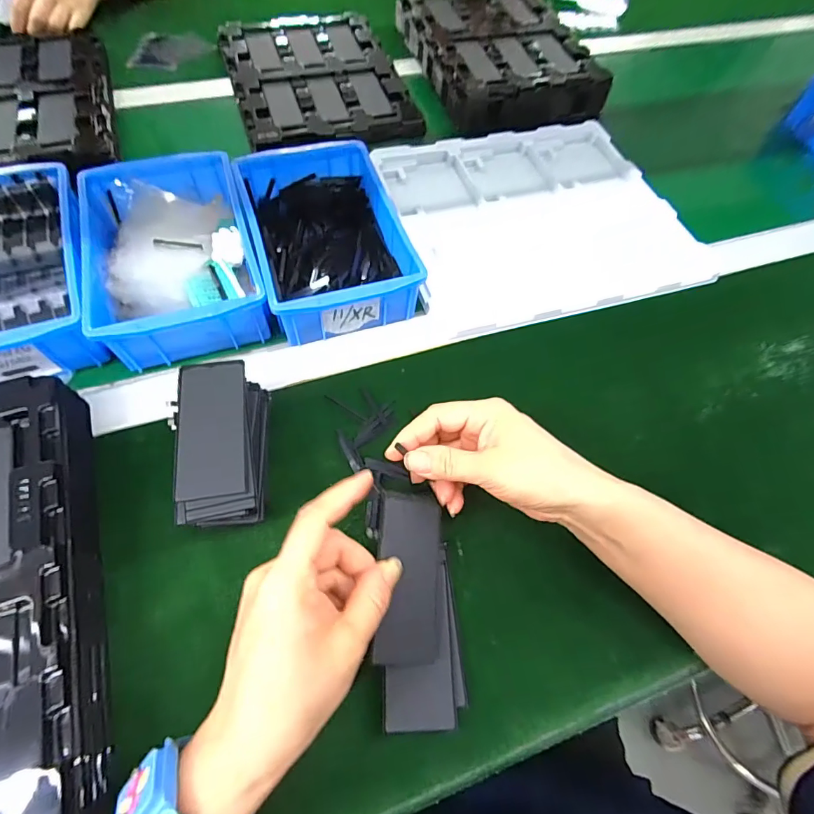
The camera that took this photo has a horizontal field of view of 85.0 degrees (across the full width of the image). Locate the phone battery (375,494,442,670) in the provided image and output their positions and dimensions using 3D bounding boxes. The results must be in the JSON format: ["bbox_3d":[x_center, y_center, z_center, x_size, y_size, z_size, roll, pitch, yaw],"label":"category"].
[{"bbox_3d":[0.002,0.107,0.280,0.042,0.006,0.099,8,73,-20],"label":"phone battery"}]

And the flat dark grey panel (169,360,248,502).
[{"bbox_3d":[-0.133,0.013,0.303,0.045,0.009,0.098,-7,63,-8],"label":"flat dark grey panel"}]

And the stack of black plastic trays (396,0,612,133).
[{"bbox_3d":[0.135,-0.512,0.639,0.222,0.041,0.297,-16,65,-12],"label":"stack of black plastic trays"}]

